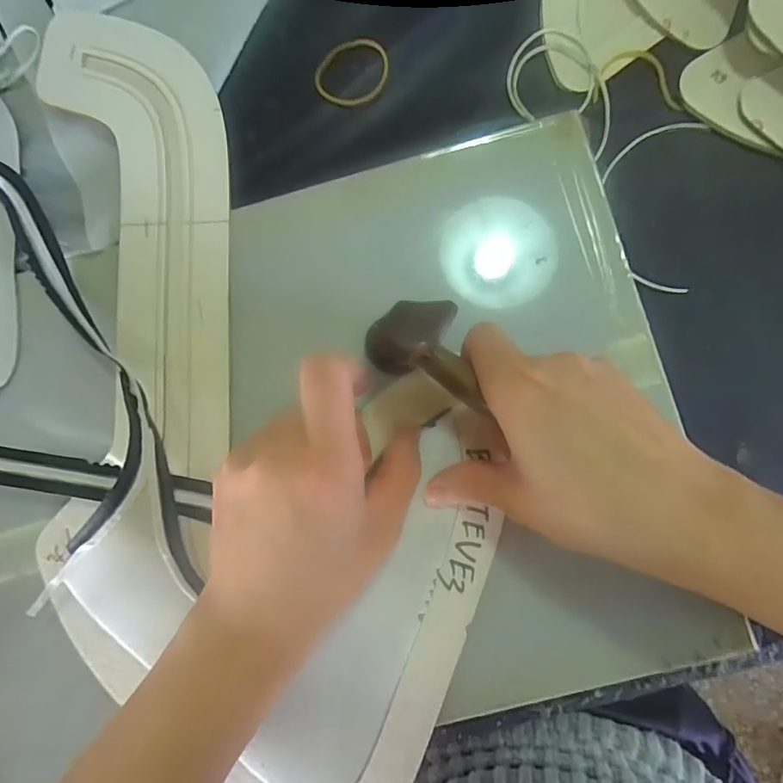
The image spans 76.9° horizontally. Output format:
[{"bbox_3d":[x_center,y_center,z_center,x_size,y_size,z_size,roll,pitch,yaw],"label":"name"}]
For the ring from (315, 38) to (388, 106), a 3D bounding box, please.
[{"bbox_3d":[-0.024,-0.190,0.293,0.043,0.005,0.037,0,86,4],"label":"ring"}]

